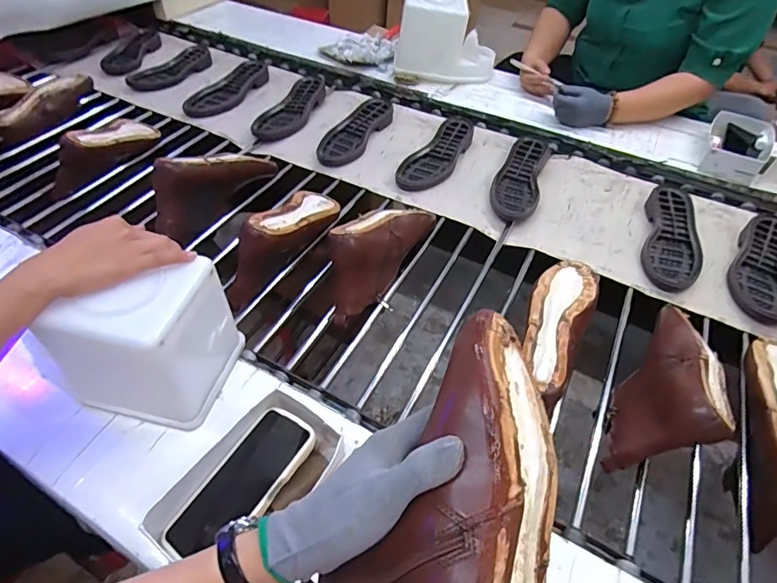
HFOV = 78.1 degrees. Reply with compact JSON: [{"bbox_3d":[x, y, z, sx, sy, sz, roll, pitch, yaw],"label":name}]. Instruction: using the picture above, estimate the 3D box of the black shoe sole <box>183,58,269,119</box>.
[{"bbox_3d":[-0.397,-0.524,1.222,0.097,0.025,0.309,17,50,14],"label":"black shoe sole"}]

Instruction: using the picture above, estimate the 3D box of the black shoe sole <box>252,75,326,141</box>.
[{"bbox_3d":[-0.231,-0.443,1.152,0.100,0.026,0.276,14,50,11],"label":"black shoe sole"}]

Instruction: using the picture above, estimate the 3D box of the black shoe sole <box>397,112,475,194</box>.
[{"bbox_3d":[0.115,-0.303,1.034,0.088,0.032,0.280,25,53,20],"label":"black shoe sole"}]

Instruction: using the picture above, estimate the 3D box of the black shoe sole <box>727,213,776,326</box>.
[{"bbox_3d":[0.644,-0.049,0.818,0.092,0.029,0.274,22,52,18],"label":"black shoe sole"}]

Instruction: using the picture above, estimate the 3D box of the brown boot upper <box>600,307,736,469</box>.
[{"bbox_3d":[0.368,0.116,0.612,0.101,0.120,0.254,26,53,20],"label":"brown boot upper"}]

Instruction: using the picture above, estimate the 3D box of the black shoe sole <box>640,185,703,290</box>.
[{"bbox_3d":[0.514,-0.100,0.866,0.091,0.028,0.260,17,50,14],"label":"black shoe sole"}]

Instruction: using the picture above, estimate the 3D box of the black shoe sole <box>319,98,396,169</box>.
[{"bbox_3d":[-0.075,-0.364,1.081,0.095,0.032,0.257,19,51,15],"label":"black shoe sole"}]

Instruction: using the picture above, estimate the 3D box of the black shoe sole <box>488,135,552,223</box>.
[{"bbox_3d":[0.273,-0.239,0.983,0.092,0.033,0.269,18,50,14],"label":"black shoe sole"}]

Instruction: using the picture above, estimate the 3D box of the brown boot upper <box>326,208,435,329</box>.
[{"bbox_3d":[-0.022,-0.074,0.766,0.081,0.115,0.261,23,52,19],"label":"brown boot upper"}]

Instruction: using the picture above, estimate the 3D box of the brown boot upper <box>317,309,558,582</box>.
[{"bbox_3d":[0.044,0.136,0.288,0.116,0.083,0.263,19,63,15],"label":"brown boot upper"}]

